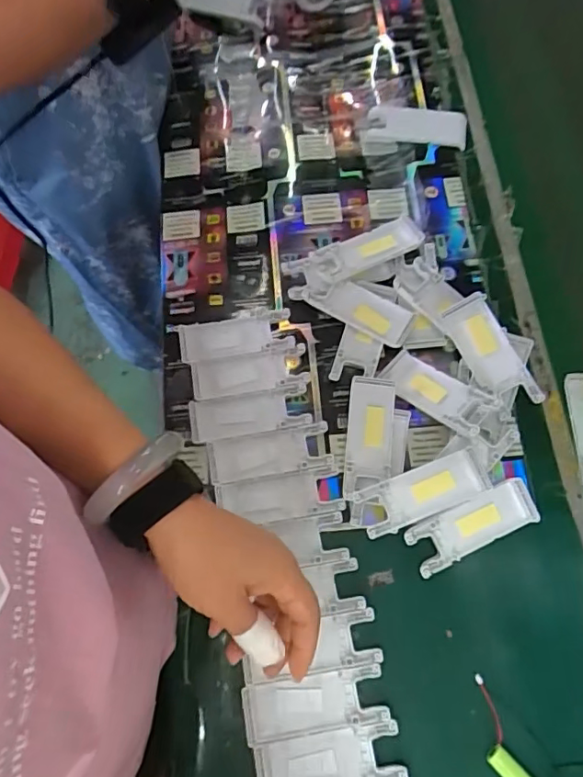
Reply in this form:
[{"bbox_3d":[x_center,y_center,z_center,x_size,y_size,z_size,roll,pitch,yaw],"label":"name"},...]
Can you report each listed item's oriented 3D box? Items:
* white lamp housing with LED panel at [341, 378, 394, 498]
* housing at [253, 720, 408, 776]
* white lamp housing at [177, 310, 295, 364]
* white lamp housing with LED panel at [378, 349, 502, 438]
[{"bbox_3d":[0.066,0.042,0.459,0.038,0.019,0.100,5,72,6],"label":"white lamp housing with LED panel"},{"bbox_3d":[0.026,0.271,0.391,0.104,0.009,0.038,-12,71,0],"label":"housing"},{"bbox_3d":[-0.053,-0.051,0.507,0.104,0.009,0.044,-9,71,1],"label":"white lamp housing"},{"bbox_3d":[0.124,0.003,0.464,0.037,0.014,0.100,-45,51,-12],"label":"white lamp housing with LED panel"}]

